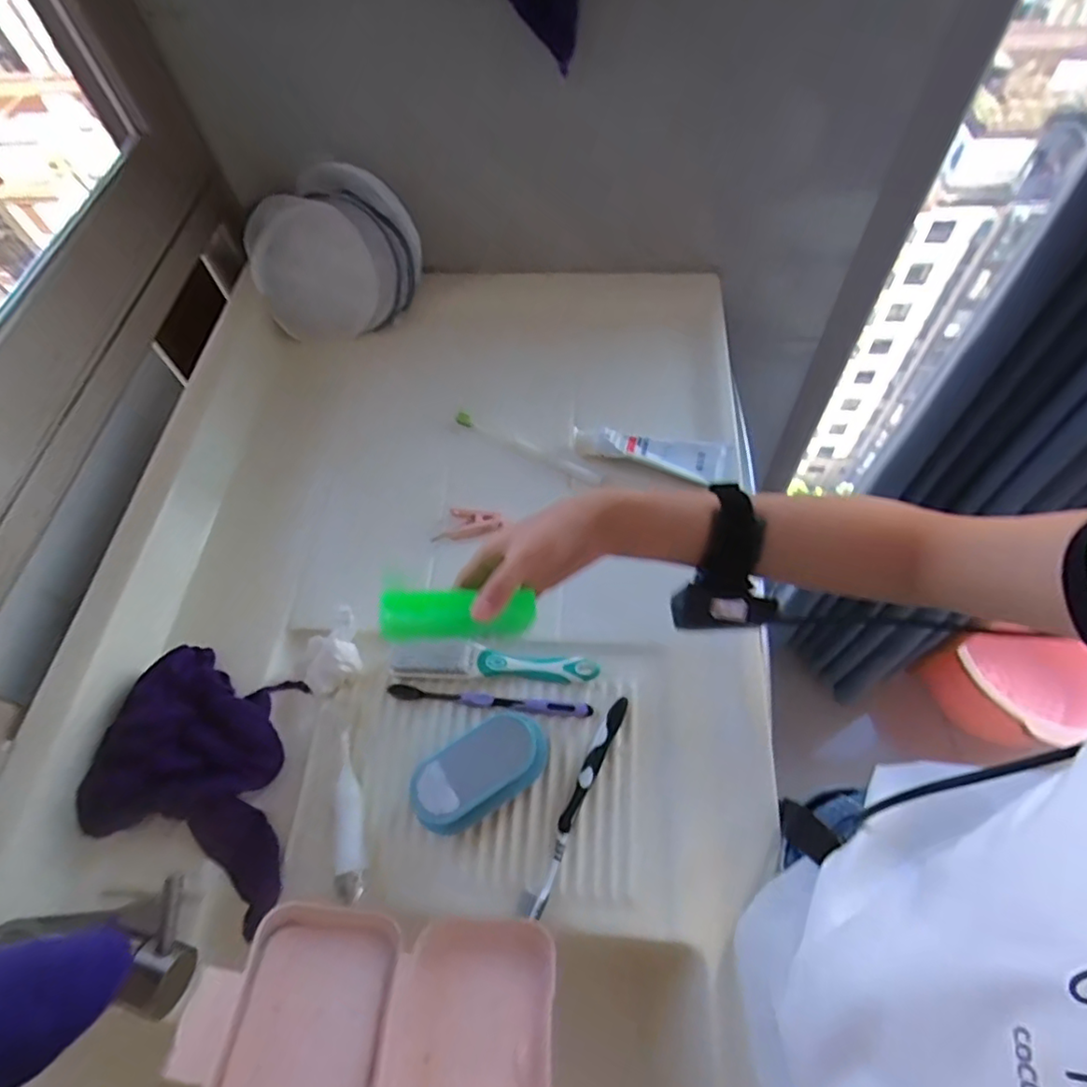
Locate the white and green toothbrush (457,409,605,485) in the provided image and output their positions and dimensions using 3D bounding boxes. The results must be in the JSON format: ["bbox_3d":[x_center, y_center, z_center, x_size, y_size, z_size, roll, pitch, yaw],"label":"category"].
[{"bbox_3d":[-0.016,-0.104,0.658,0.173,0.014,0.013,26,65,17],"label":"white and green toothbrush"}]

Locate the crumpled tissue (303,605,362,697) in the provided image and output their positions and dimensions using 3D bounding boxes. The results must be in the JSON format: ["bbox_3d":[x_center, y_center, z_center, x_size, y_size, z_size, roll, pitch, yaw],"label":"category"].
[{"bbox_3d":[-0.193,0.105,0.555,0.059,0.037,0.046,-40,65,-18],"label":"crumpled tissue"}]

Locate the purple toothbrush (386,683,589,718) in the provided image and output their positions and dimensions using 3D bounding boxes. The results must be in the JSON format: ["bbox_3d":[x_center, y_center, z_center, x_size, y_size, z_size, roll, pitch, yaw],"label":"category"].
[{"bbox_3d":[-0.049,0.137,0.536,0.181,0.016,0.015,5,61,7],"label":"purple toothbrush"}]

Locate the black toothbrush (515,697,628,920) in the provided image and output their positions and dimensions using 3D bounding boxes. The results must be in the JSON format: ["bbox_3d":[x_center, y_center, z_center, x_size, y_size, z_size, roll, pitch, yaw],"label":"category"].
[{"bbox_3d":[0.027,0.202,0.484,0.018,0.021,0.176,21,62,16],"label":"black toothbrush"}]

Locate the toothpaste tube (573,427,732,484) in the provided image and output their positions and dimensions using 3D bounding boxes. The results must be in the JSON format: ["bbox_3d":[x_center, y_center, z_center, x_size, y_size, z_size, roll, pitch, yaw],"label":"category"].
[{"bbox_3d":[0.111,-0.097,0.638,0.162,0.030,0.047,9,61,9],"label":"toothpaste tube"}]

